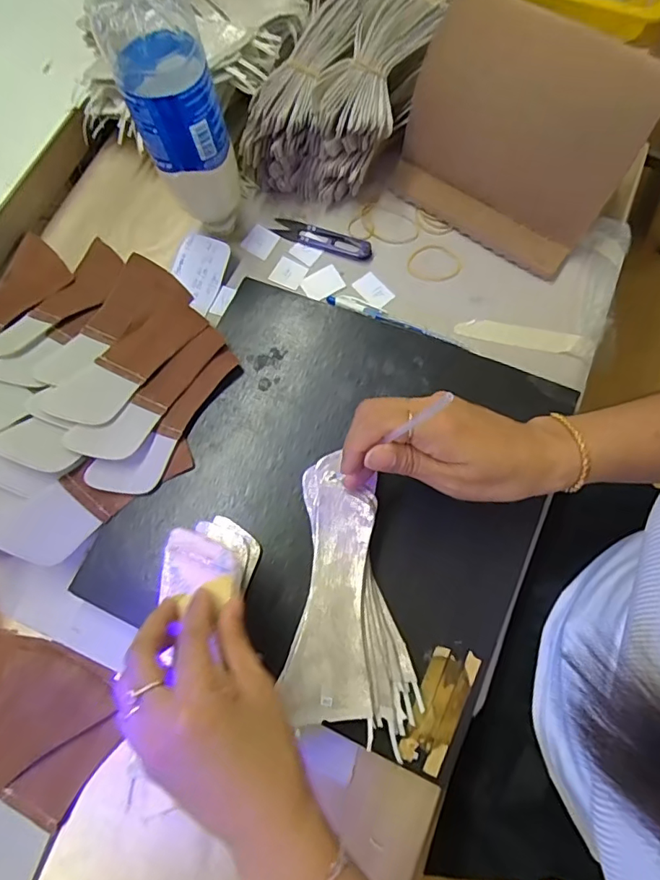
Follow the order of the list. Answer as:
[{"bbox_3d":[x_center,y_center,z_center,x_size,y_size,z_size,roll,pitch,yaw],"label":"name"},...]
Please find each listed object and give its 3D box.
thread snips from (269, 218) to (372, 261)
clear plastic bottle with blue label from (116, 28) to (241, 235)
[{"bbox_3d":[-0.008,-0.194,0.485,0.100,0.007,0.022,22,76,8],"label":"thread snips"},{"bbox_3d":[-0.108,-0.234,0.404,0.058,0.187,0.052,-4,74,1],"label":"clear plastic bottle with blue label"}]

